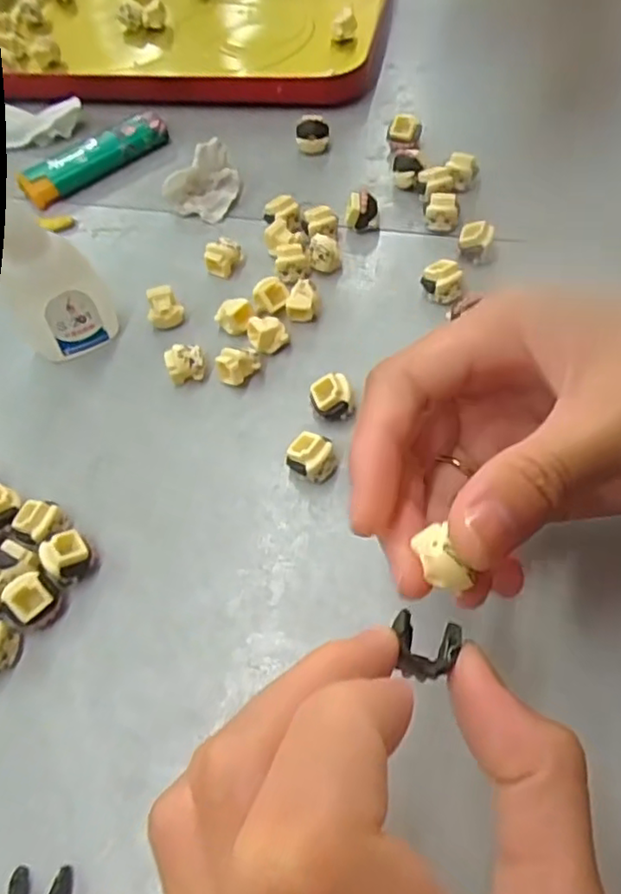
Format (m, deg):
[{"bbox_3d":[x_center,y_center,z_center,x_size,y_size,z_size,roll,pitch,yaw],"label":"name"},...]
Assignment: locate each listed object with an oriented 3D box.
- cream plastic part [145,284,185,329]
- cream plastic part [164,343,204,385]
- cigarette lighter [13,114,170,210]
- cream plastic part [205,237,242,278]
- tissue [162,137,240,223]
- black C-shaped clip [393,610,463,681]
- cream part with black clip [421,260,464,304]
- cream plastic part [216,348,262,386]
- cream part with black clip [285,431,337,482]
[{"bbox_3d":[-0.062,-0.058,0.271,0.014,0.015,0.012,-28,60,-11],"label":"cream plastic part"},{"bbox_3d":[-0.050,-0.033,0.257,0.015,0.012,0.013,-18,59,-5],"label":"cream plastic part"},{"bbox_3d":[-0.111,-0.148,0.331,0.078,0.011,0.020,-35,62,-14],"label":"cigarette lighter"},{"bbox_3d":[-0.039,-0.084,0.286,0.011,0.014,0.016,29,66,21],"label":"cream plastic part"},{"bbox_3d":[-0.049,-0.126,0.307,0.027,0.022,0.032,30,66,21],"label":"tissue"},{"bbox_3d":[0.025,0.043,0.139,0.014,0.004,0.013,8,60,9],"label":"black C-shaped clip"},{"bbox_3d":[0.054,-0.067,0.266,0.016,0.016,0.013,4,60,8],"label":"cream part with black clip"},{"bbox_3d":[-0.028,-0.031,0.253,0.017,0.013,0.011,-12,59,-1],"label":"cream plastic part"},{"bbox_3d":[0.001,0.004,0.229,0.016,0.015,0.014,30,67,21],"label":"cream part with black clip"}]

